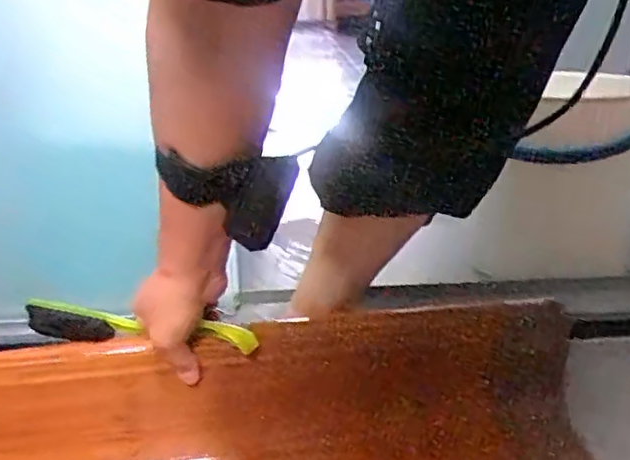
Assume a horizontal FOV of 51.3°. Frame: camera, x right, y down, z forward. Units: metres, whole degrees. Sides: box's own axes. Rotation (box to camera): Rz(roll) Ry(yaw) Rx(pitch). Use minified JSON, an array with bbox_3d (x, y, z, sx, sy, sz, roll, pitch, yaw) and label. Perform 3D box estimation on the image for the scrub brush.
[{"bbox_3d":[-0.157,0.086,0.589,0.215,0.034,0.027,3,20,14],"label":"scrub brush"}]

